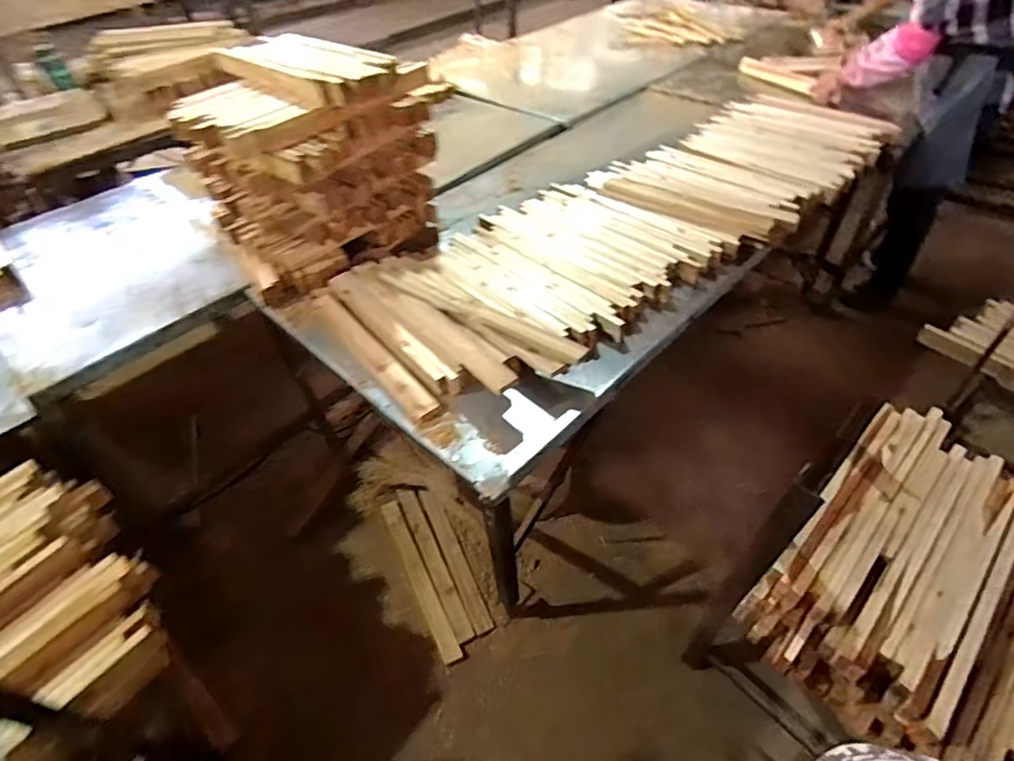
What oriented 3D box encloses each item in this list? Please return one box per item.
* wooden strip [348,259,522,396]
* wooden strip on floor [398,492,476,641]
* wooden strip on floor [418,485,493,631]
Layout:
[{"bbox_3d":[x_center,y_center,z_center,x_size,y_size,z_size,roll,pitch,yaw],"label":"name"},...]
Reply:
[{"bbox_3d":[-0.174,-0.147,1.206,0.063,0.020,0.563,-32,53,-25],"label":"wooden strip"},{"bbox_3d":[-0.211,0.509,1.554,0.054,0.026,0.492,-21,49,-16],"label":"wooden strip on floor"},{"bbox_3d":[-0.151,0.498,1.547,0.050,0.025,0.454,-20,49,-16],"label":"wooden strip on floor"}]

